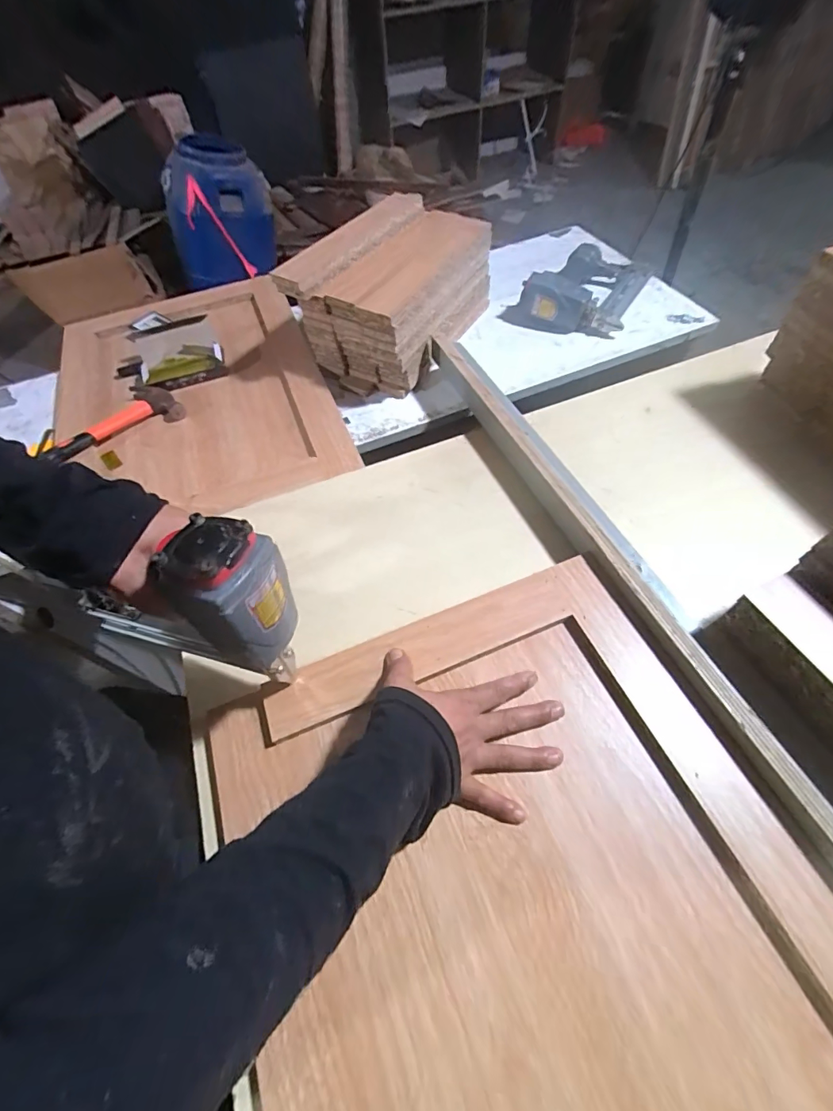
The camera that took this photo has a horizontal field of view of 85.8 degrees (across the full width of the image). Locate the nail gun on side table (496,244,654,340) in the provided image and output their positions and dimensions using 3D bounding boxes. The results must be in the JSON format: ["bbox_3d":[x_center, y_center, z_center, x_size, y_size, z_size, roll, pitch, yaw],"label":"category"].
[{"bbox_3d":[0.290,-0.478,0.795,0.206,0.060,0.213,22,61,18],"label":"nail gun on side table"}]

